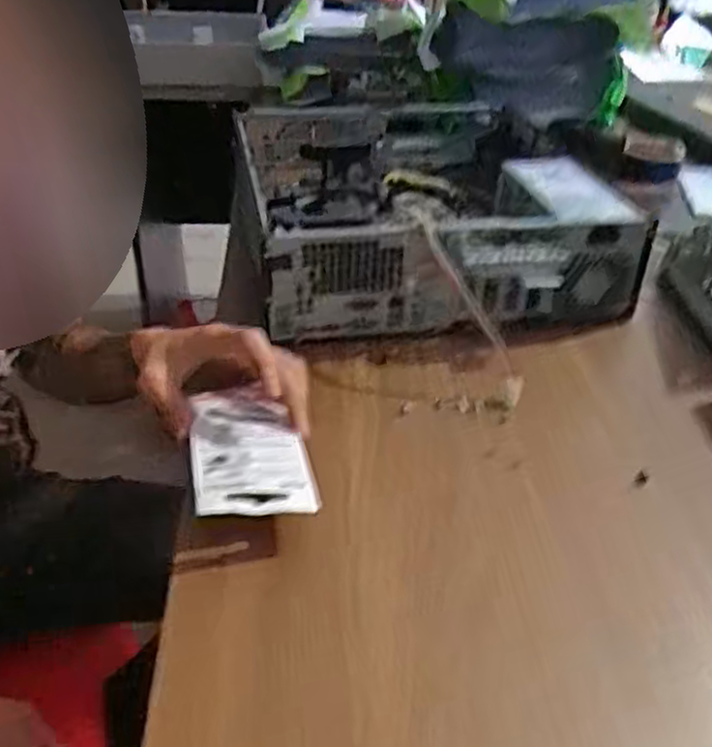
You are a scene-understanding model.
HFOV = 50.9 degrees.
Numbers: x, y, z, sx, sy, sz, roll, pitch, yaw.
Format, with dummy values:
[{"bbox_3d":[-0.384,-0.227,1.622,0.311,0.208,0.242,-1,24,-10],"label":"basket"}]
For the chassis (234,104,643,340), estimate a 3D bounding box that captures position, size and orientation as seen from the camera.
[{"bbox_3d":[0.052,-0.181,0.822,0.336,0.141,0.459,-2,27,-12],"label":"chassis"}]

